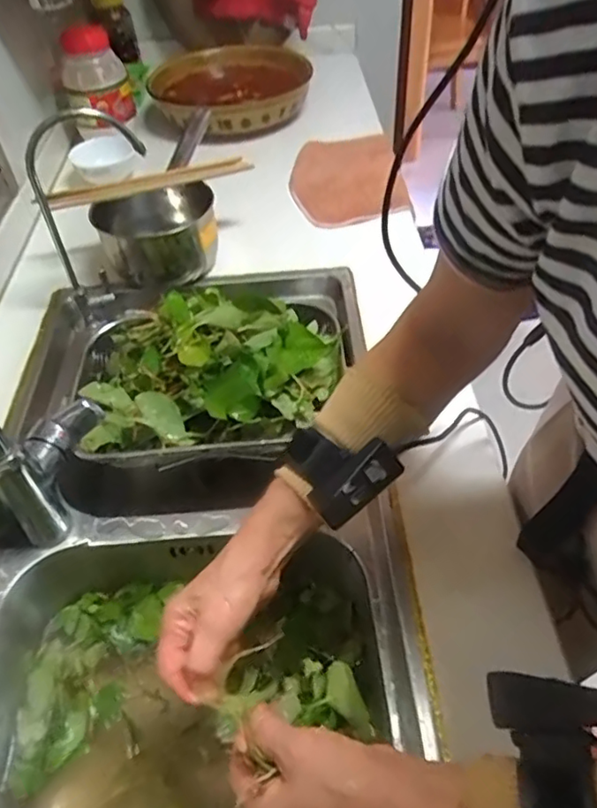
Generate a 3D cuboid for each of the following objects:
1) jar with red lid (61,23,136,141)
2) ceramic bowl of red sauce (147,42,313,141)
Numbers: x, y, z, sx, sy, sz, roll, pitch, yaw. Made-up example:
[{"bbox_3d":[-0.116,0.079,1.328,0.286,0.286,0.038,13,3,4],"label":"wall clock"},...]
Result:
[{"bbox_3d":[-0.351,-0.563,1.039,0.105,0.147,0.094,-13,48,-7],"label":"jar with red lid"},{"bbox_3d":[-0.110,-0.618,1.161,0.279,0.084,0.342,34,58,30],"label":"ceramic bowl of red sauce"}]

